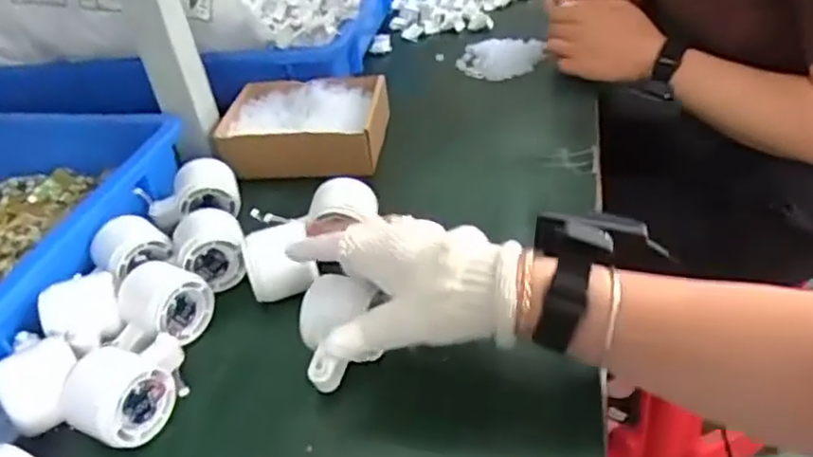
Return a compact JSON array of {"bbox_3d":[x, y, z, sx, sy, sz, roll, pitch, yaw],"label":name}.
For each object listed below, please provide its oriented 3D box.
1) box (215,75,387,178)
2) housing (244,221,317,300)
[{"bbox_3d":[-0.113,-0.115,0.750,0.170,0.050,0.147,0,38,9],"label":"box"},{"bbox_3d":[-0.106,0.026,0.565,0.055,0.041,0.046,-10,37,-4],"label":"housing"}]

